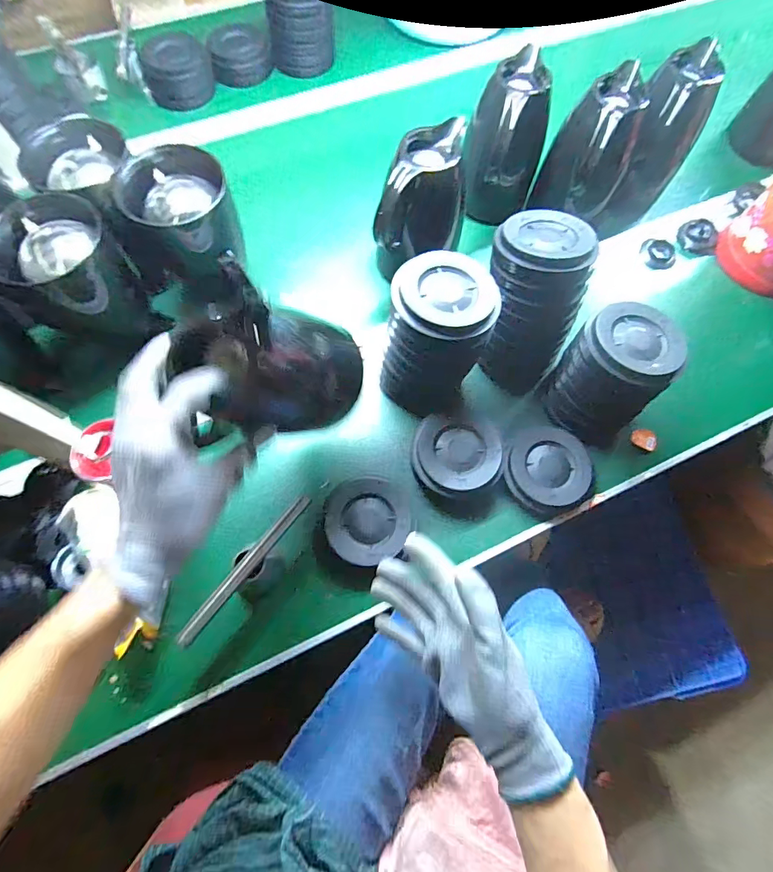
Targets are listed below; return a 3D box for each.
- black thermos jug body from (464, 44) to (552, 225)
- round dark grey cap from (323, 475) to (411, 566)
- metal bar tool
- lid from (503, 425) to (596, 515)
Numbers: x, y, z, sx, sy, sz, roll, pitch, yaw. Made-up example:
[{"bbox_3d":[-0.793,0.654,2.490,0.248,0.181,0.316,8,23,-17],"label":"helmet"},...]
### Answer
[{"bbox_3d":[0.176,-0.439,0.665,0.120,0.172,0.103,-33,73,-12],"label":"black thermos jug body"},{"bbox_3d":[-0.025,0.104,0.559,0.106,0.028,0.115,0,70,-1],"label":"round dark grey cap"},{"bbox_3d":[-0.159,0.148,0.494,0.018,0.007,0.197,47,67,-19],"label":"metal bar tool"},{"bbox_3d":[0.217,0.046,0.584,0.109,0.025,0.118,0,70,-1],"label":"lid"}]

